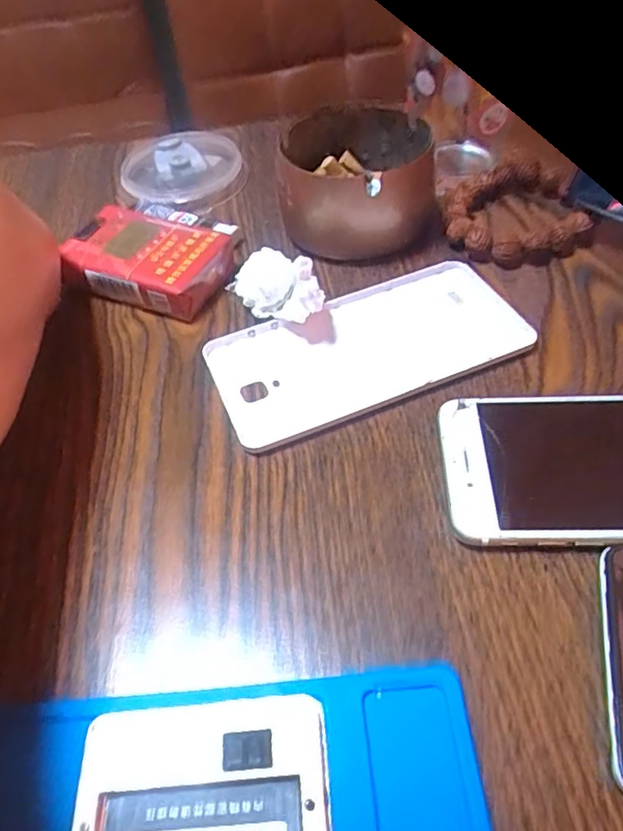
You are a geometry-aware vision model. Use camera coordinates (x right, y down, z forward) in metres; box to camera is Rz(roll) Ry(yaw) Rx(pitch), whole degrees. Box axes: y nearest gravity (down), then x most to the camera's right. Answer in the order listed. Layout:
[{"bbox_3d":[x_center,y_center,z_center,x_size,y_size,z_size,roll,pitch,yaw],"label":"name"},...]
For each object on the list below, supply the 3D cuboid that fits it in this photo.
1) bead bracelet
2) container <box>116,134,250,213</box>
[{"bbox_3d":[0.112,-0.115,0.328,0.074,0.016,0.079,0,50,5],"label":"bead bracelet"},{"bbox_3d":[-0.086,-0.168,0.395,0.078,0.018,0.084,-3,50,3],"label":"container"}]

